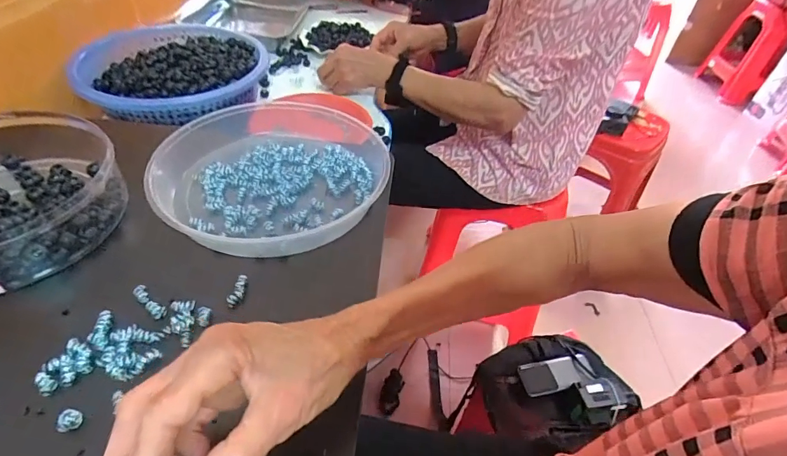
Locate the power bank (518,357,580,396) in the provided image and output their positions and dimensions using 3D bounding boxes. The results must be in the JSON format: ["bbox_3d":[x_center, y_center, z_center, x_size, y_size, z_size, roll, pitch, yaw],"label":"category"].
[{"bbox_3d":[0.262,0.244,0.721,0.098,0.019,0.054,-7,45,-13],"label":"power bank"}]

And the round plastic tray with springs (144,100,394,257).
[{"bbox_3d":[-0.122,-0.061,0.458,0.228,0.038,0.232,0,44,-6],"label":"round plastic tray with springs"}]

